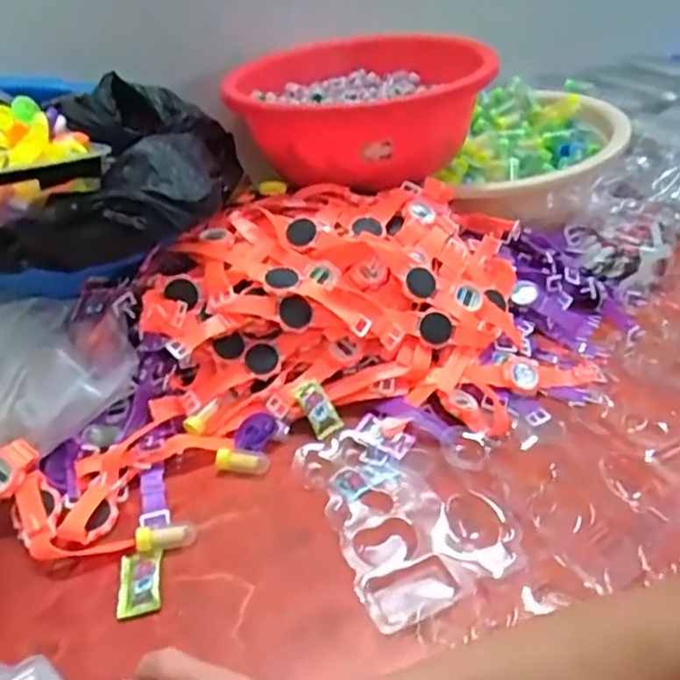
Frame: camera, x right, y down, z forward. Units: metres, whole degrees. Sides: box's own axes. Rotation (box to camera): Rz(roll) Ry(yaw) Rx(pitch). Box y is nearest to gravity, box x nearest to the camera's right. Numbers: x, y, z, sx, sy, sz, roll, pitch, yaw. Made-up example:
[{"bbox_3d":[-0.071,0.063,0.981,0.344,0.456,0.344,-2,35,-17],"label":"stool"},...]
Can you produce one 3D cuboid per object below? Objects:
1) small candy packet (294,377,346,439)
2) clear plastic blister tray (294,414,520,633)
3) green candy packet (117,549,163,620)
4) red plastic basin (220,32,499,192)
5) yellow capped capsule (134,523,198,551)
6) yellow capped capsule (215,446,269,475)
[{"bbox_3d":[-0.020,0.064,0.625,0.031,0.051,0.007,-31,2,-27],"label":"small candy packet"},{"bbox_3d":[0.044,0.131,0.537,0.121,0.019,0.185,-21,40,-21],"label":"clear plastic blister tray"},{"bbox_3d":[-0.151,0.182,0.500,0.030,0.004,0.054,-9,37,-5],"label":"green candy packet"},{"bbox_3d":[0.023,-0.294,0.829,0.319,0.110,0.283,3,36,8],"label":"red plastic basin"},{"bbox_3d":[-0.137,0.154,0.527,0.048,0.020,0.014,1,34,-22],"label":"yellow capped capsule"},{"bbox_3d":[-0.087,0.106,0.591,0.048,0.017,0.020,3,38,10],"label":"yellow capped capsule"}]

